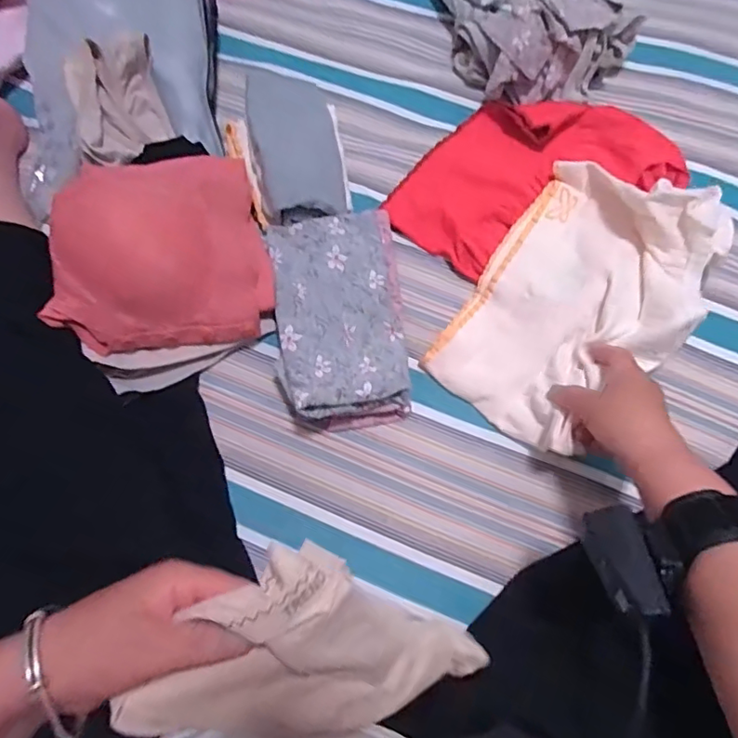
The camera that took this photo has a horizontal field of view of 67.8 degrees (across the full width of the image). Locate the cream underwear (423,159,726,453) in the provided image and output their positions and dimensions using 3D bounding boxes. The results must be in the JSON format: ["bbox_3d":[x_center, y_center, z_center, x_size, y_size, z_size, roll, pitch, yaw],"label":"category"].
[{"bbox_3d":[0.202,-0.068,0.513,0.179,0.076,0.285,34,74,11],"label":"cream underwear"}]

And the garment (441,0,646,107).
[{"bbox_3d":[0.181,-0.442,0.648,0.185,0.080,0.270,-19,72,-6],"label":"garment"}]

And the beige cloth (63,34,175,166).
[{"bbox_3d":[-0.252,-0.271,0.559,0.089,0.037,0.124,-16,96,-36],"label":"beige cloth"}]

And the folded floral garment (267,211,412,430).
[{"bbox_3d":[-0.028,-0.055,0.509,0.119,0.034,0.207,-6,71,-2],"label":"folded floral garment"}]

